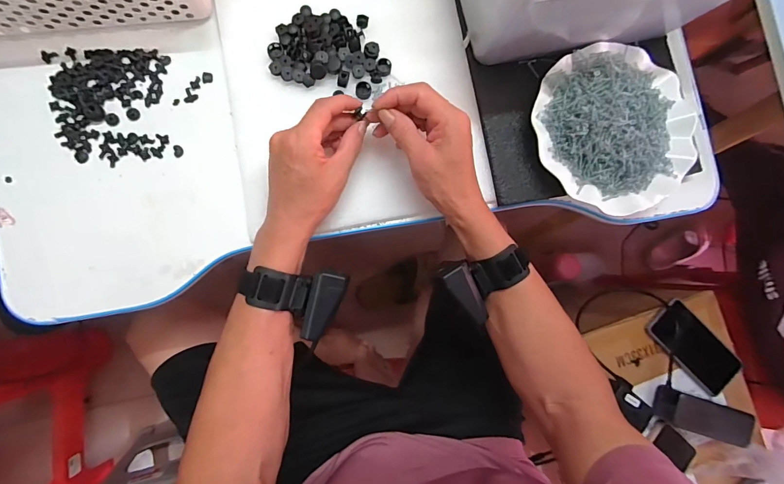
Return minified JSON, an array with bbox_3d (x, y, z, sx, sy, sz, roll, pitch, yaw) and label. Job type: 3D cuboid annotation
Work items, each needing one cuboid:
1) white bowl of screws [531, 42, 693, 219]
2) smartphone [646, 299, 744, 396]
[{"bbox_3d":[0.246,-0.127,0.410,0.174,0.028,0.177,1,84,-6],"label":"white bowl of screws"},{"bbox_3d":[0.499,0.176,0.631,0.166,0.015,0.077,44,88,-4],"label":"smartphone"}]

